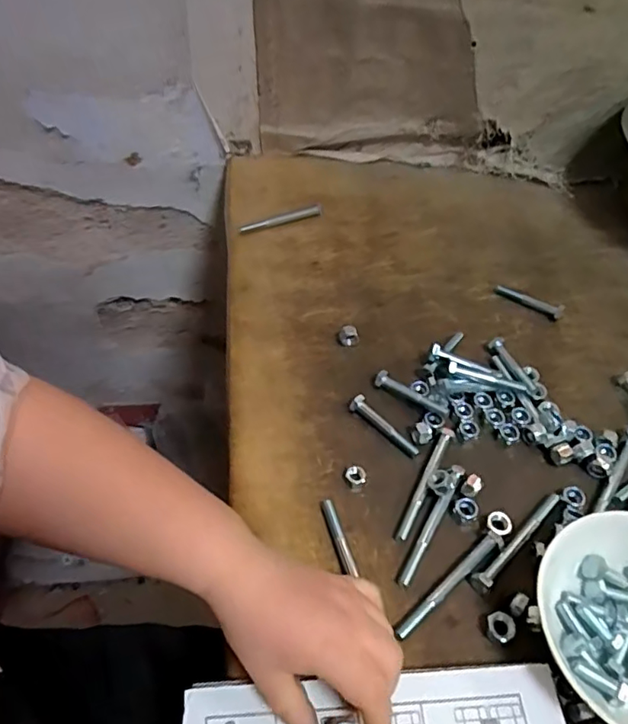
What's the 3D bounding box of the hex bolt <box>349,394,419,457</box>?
[{"bbox_3d":[0.060,0.054,0.469,0.071,0.015,0.012,37,56,25],"label":"hex bolt"}]

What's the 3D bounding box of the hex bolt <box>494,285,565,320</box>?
[{"bbox_3d":[0.229,-0.065,0.586,0.072,0.009,0.017,27,53,18],"label":"hex bolt"}]

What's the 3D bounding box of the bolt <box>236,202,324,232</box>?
[{"bbox_3d":[-0.037,-0.168,0.642,0.105,0.012,0.013,-19,53,-19],"label":"bolt"}]

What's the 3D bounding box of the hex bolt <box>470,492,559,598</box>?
[{"bbox_3d":[0.156,0.134,0.414,0.108,0.010,0.014,-33,59,-28],"label":"hex bolt"}]

